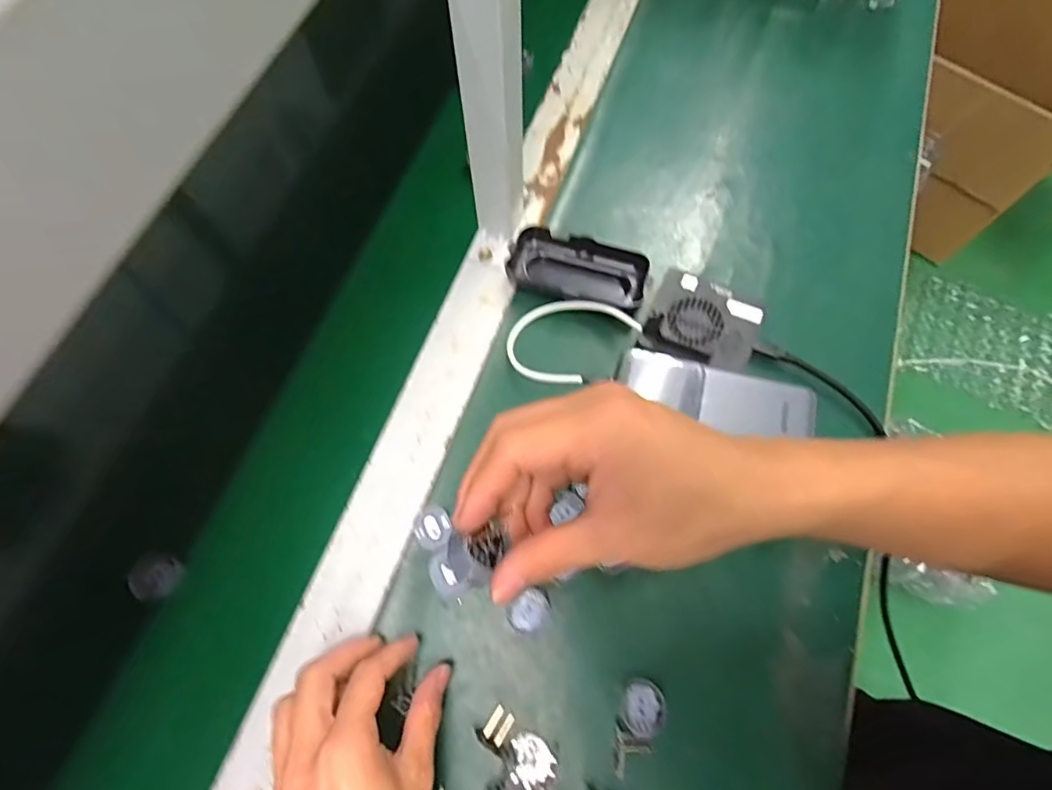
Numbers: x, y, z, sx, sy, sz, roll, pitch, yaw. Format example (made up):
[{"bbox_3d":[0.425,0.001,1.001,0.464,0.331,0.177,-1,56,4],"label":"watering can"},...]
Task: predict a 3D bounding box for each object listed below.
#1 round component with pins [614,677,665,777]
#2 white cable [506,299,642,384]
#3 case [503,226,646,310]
[{"bbox_3d":[0.067,0.201,0.321,0.025,0.010,0.052,19,71,8],"label":"round component with pins"},{"bbox_3d":[0.029,-0.044,0.404,0.084,0.027,0.074,-41,74,-13],"label":"white cable"},{"bbox_3d":[0.042,-0.102,0.428,0.106,0.023,0.051,10,70,5],"label":"case"}]

